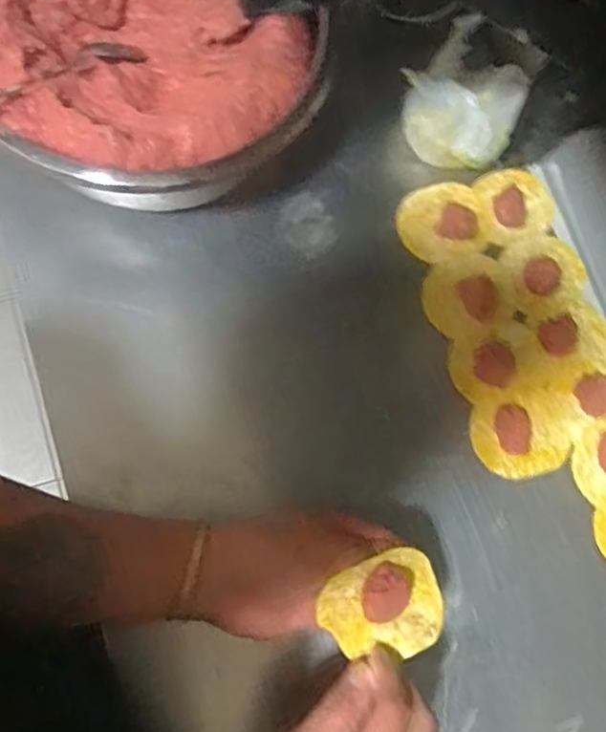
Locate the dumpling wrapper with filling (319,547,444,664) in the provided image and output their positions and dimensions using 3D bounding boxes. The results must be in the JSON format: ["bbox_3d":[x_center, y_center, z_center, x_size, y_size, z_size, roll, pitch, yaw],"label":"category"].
[{"bbox_3d":[0.056,0.163,0.430,0.078,0.032,0.062,-22,79,-5],"label":"dumpling wrapper with filling"}]

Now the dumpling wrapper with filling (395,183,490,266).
[{"bbox_3d":[0.130,-0.134,0.599,0.086,0.012,0.073,-16,78,-10],"label":"dumpling wrapper with filling"}]

